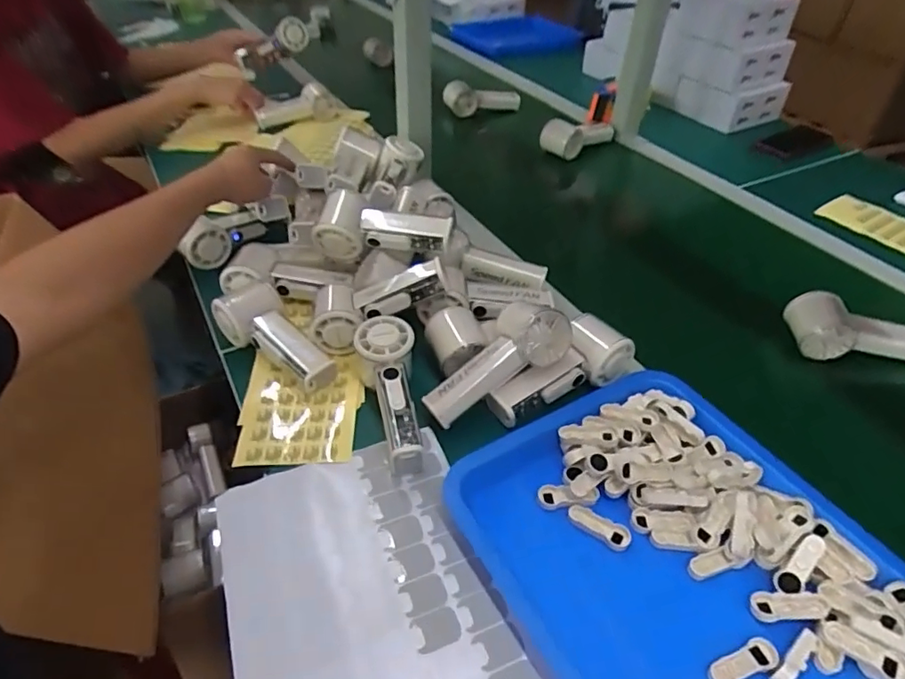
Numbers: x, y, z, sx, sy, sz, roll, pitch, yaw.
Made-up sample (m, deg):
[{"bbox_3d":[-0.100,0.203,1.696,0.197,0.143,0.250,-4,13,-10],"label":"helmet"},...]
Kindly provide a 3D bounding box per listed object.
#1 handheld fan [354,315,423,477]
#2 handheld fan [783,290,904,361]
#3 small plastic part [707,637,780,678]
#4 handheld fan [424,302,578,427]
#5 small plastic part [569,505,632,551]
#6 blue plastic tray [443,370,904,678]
[{"bbox_3d":[-0.056,0.054,0.520,0.053,0.066,0.155,-9,59,-10],"label":"handheld fan"},{"bbox_3d":[0.454,-0.014,0.601,0.151,0.052,0.057,3,45,2],"label":"handheld fan"},{"bbox_3d":[0.196,0.218,0.365,0.051,0.006,0.019,-18,48,-19],"label":"small plastic part"},{"bbox_3d":[0.037,0.018,0.520,0.156,0.052,0.067,-37,51,-7],"label":"handheld fan"},{"bbox_3d":[0.119,0.153,0.442,0.051,0.014,0.016,22,47,21],"label":"small plastic part"},{"bbox_3d":[0.182,0.173,0.401,0.259,0.034,0.325,-21,49,-22],"label":"blue plastic tray"}]

